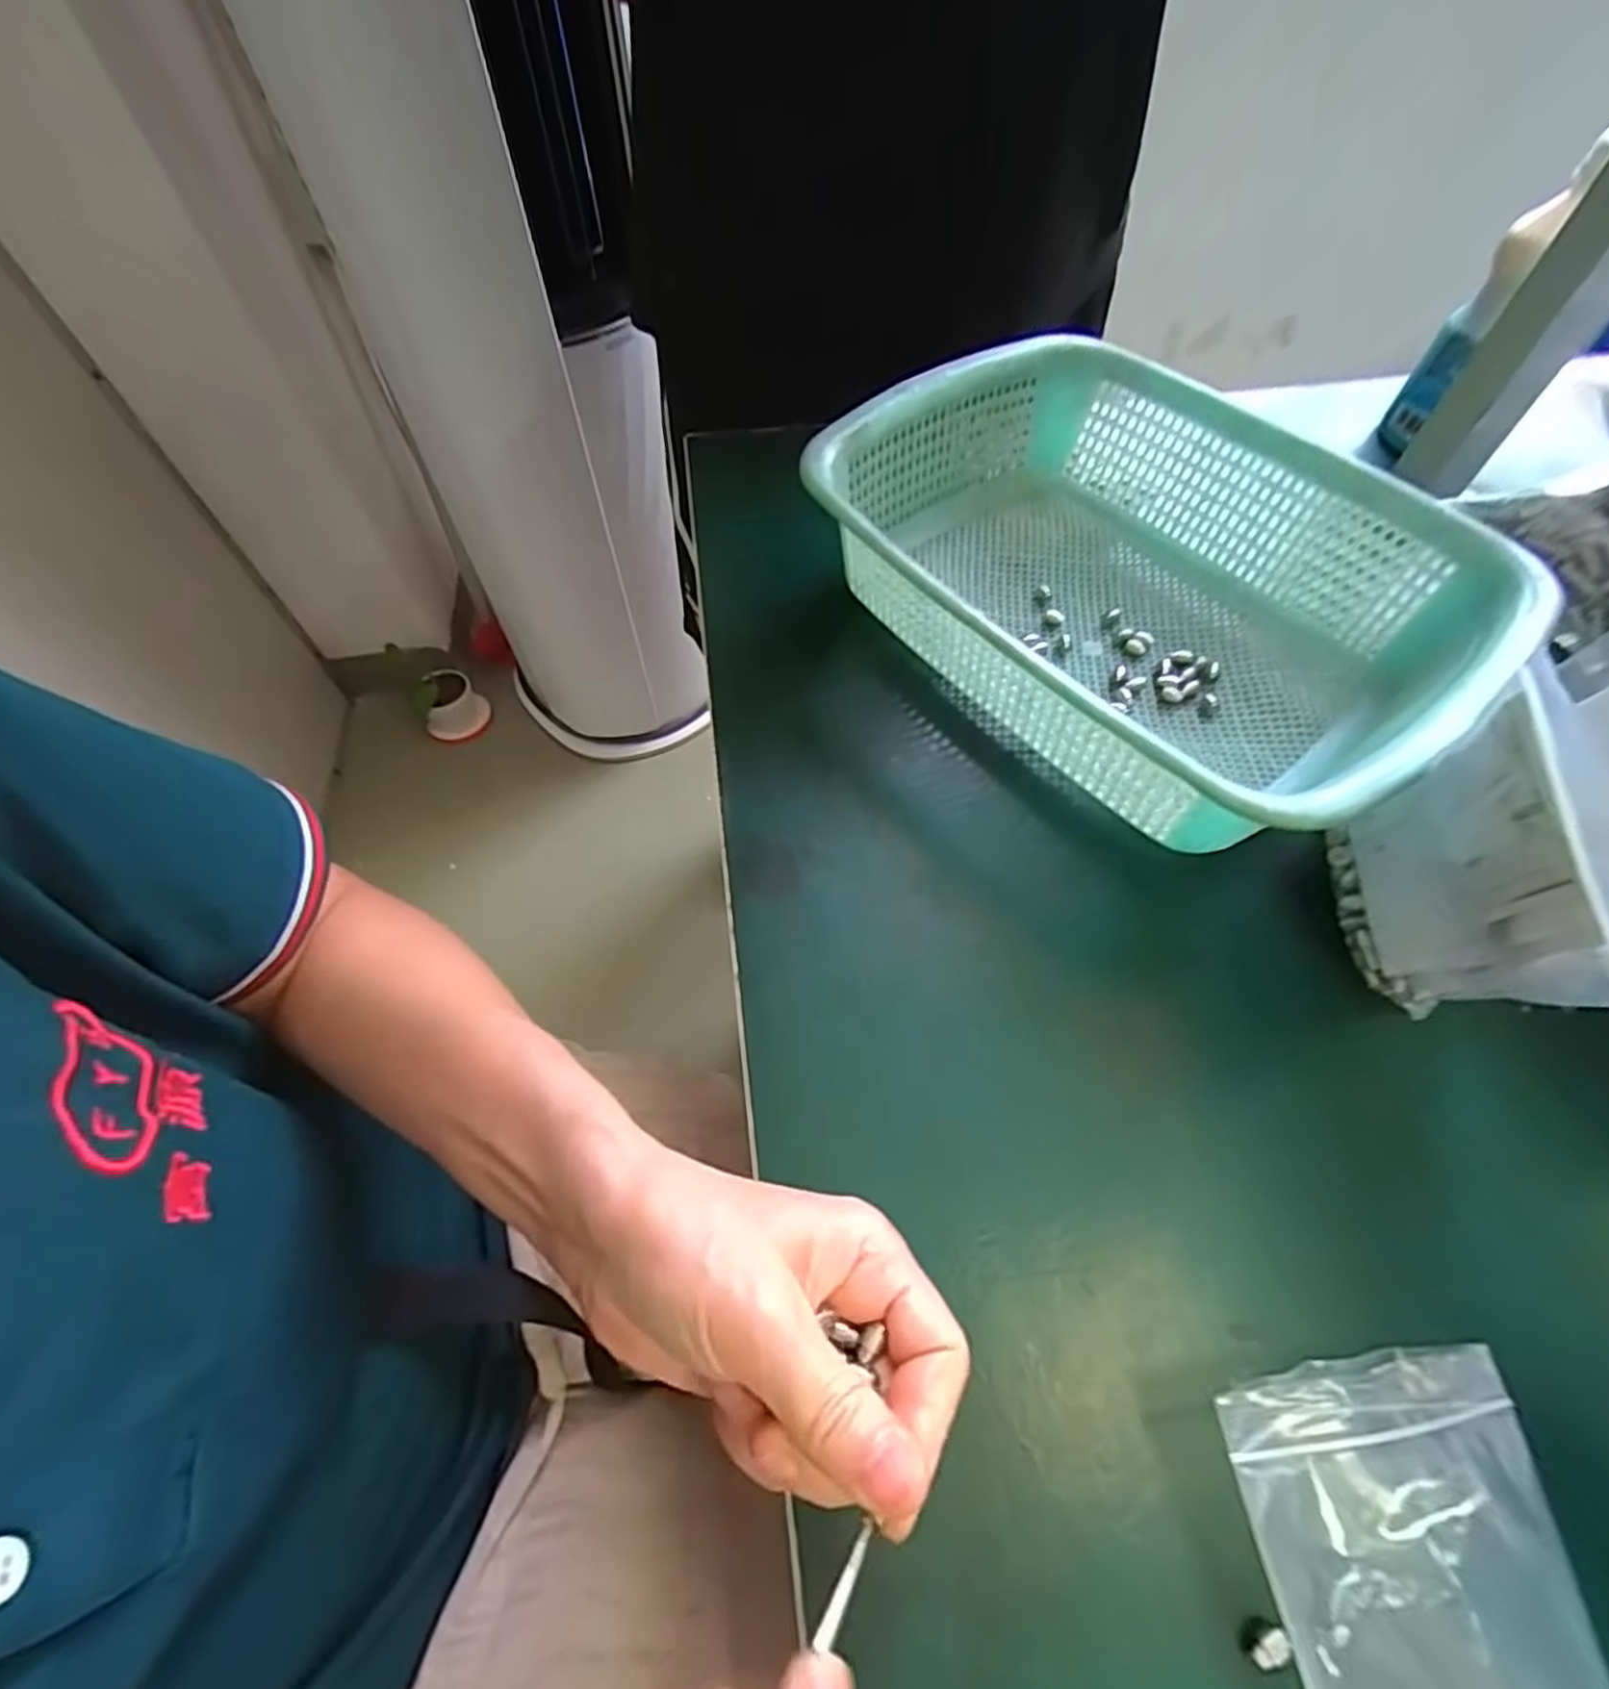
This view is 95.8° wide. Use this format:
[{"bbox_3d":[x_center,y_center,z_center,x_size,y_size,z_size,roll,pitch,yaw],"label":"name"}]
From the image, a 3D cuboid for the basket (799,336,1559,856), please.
[{"bbox_3d":[0.155,-0.131,0.361,0.226,0.084,0.283,-31,64,-17],"label":"basket"}]

